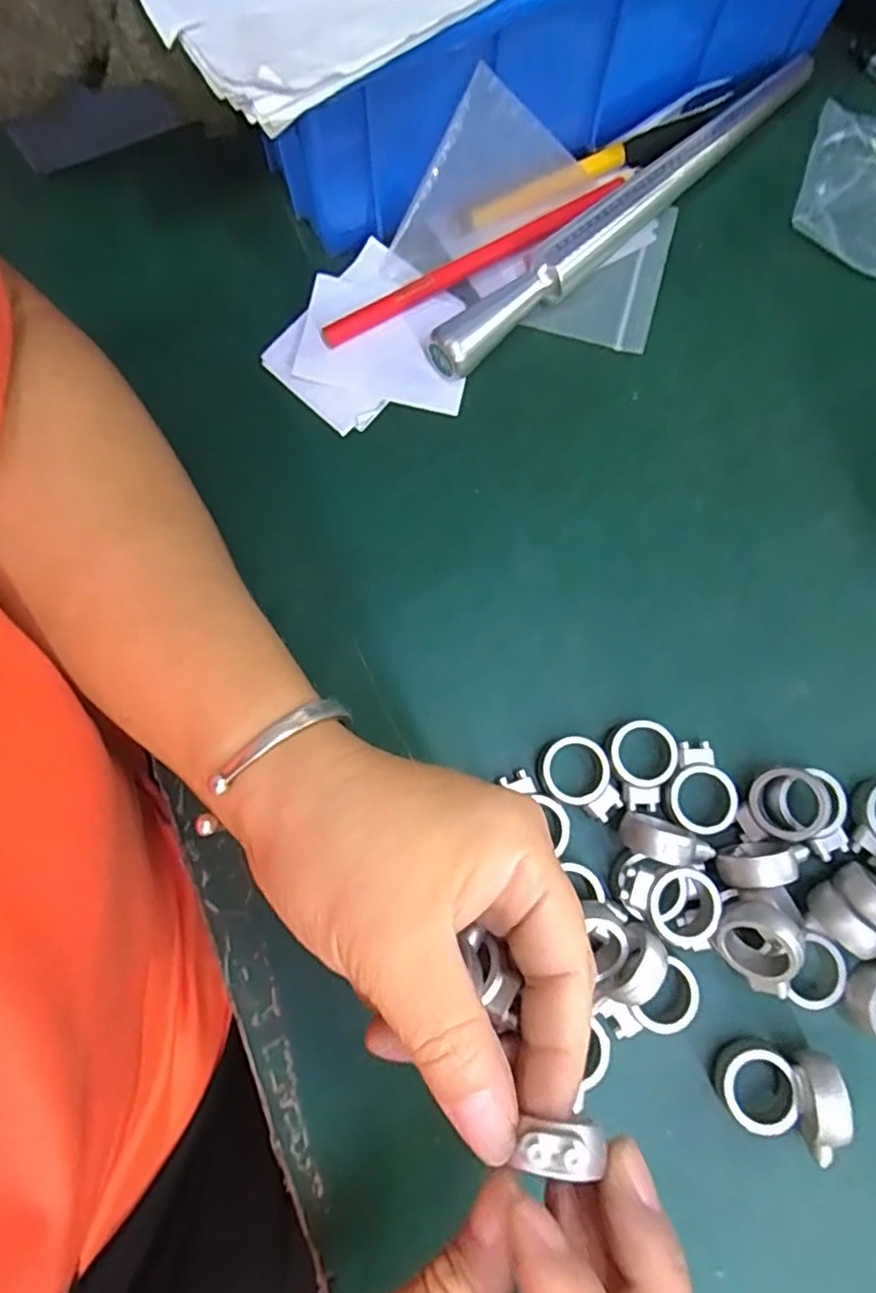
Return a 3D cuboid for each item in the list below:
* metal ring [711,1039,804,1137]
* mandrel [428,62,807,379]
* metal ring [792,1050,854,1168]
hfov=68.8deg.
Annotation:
[{"bbox_3d":[0.111,0.152,0.221,0.025,0.012,0.026,0,78,-1],"label":"metal ring"},{"bbox_3d":[0.085,-0.195,0.289,0.227,0.022,0.018,-43,81,-9],"label":"mandrel"},{"bbox_3d":[0.127,0.155,0.215,0.012,0.023,0.032,5,77,0],"label":"metal ring"}]

